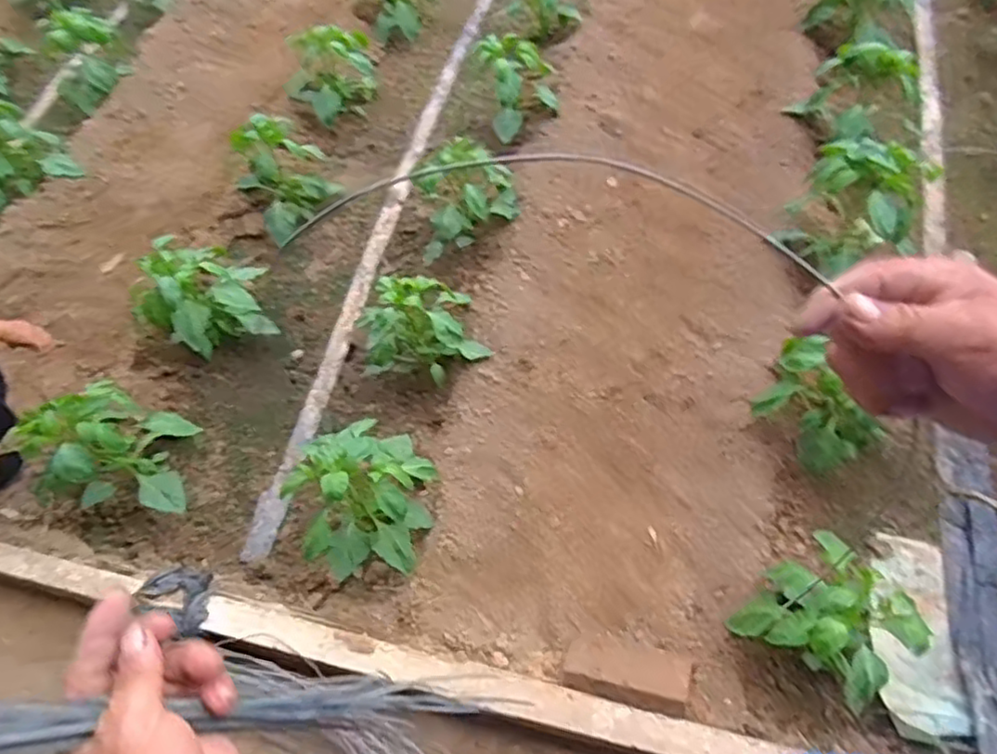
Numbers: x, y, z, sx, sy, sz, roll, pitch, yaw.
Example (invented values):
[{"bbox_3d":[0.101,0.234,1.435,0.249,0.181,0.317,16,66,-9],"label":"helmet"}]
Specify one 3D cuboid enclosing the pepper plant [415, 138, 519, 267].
[{"bbox_3d":[-0.081,-0.494,1.790,0.262,0.277,0.221,-4,60,3],"label":"pepper plant"}]

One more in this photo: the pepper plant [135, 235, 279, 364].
[{"bbox_3d":[-0.758,-0.210,1.729,0.307,0.259,0.227,-34,64,-17],"label":"pepper plant"}]

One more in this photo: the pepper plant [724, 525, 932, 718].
[{"bbox_3d":[0.617,0.435,1.247,0.238,0.283,0.262,35,69,22],"label":"pepper plant"}]

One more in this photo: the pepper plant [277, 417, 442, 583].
[{"bbox_3d":[-0.262,0.230,1.360,0.226,0.284,0.280,-2,60,4],"label":"pepper plant"}]

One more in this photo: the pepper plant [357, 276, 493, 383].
[{"bbox_3d":[-0.183,-0.100,1.653,0.239,0.270,0.297,39,70,23],"label":"pepper plant"}]

